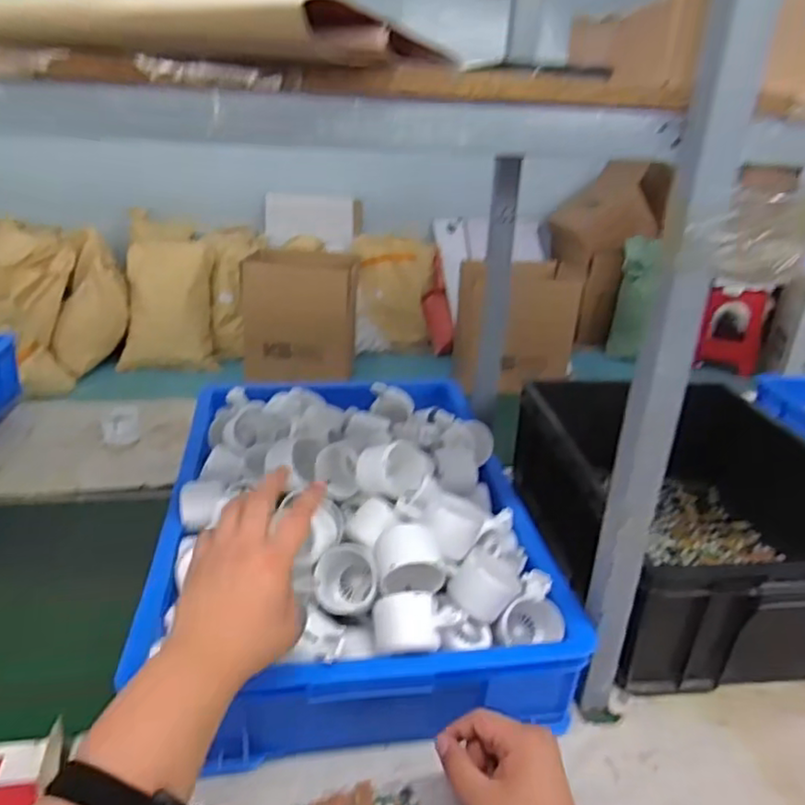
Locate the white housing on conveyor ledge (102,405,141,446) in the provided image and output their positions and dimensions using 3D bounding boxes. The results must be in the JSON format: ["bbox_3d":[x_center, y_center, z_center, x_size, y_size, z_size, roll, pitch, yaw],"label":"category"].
[{"bbox_3d":[-0.481,0.038,1.117,0.060,0.039,0.079,-7,27,-21],"label":"white housing on conveyor ledge"}]

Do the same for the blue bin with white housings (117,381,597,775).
[{"bbox_3d":[-0.067,0.115,0.804,0.405,0.200,0.567,-1,26,-9],"label":"blue bin with white housings"}]

